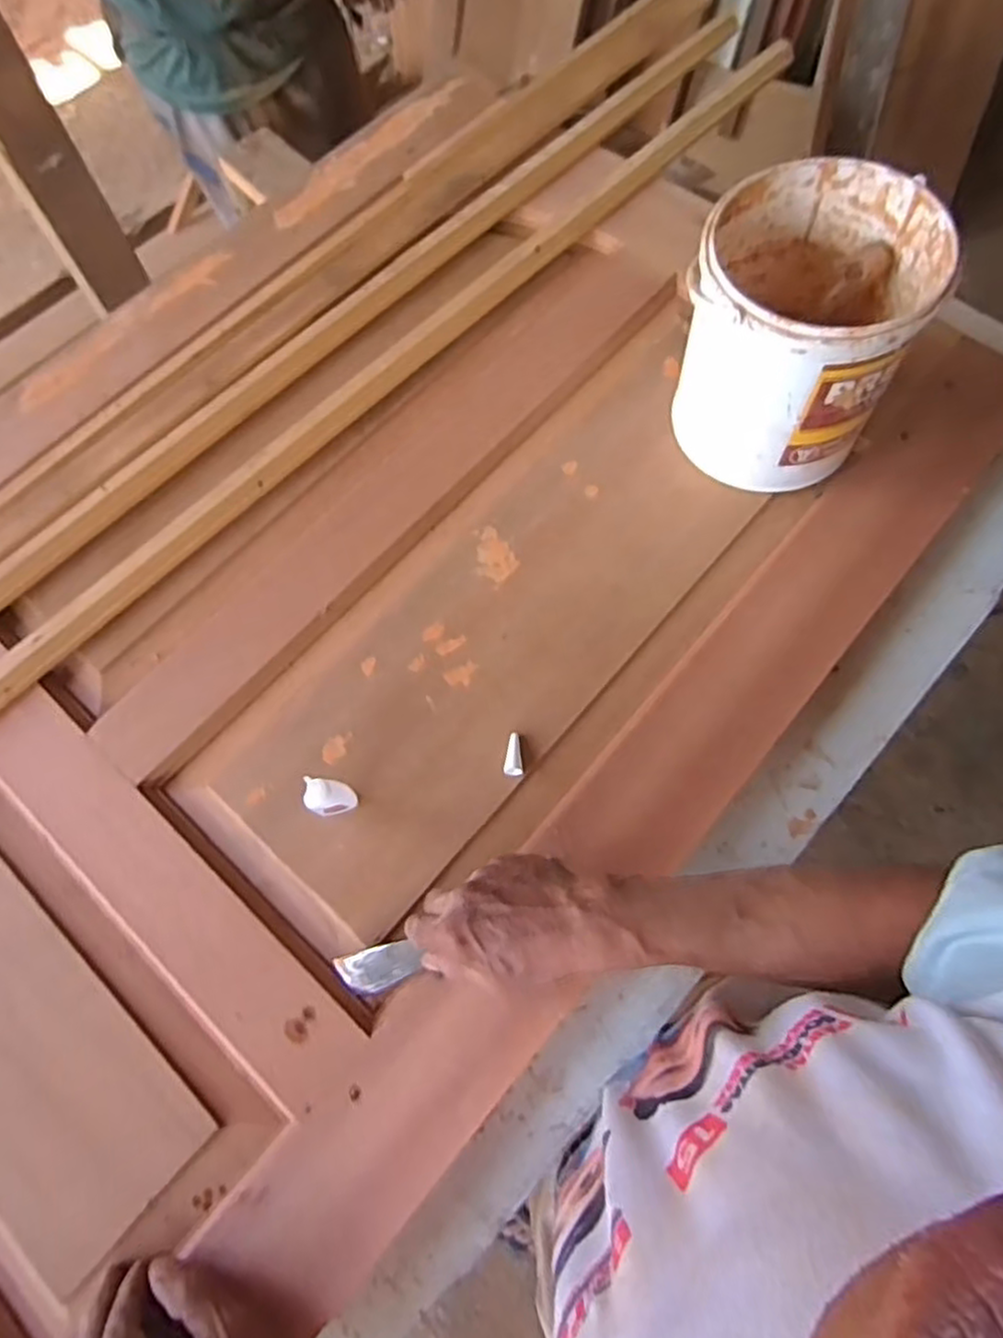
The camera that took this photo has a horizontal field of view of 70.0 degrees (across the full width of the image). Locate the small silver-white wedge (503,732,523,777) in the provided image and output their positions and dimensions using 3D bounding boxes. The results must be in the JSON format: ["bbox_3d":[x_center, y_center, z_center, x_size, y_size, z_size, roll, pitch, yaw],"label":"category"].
[{"bbox_3d":[0.010,0.070,0.593,0.015,0.012,0.039,-1,68,2],"label":"small silver-white wedge"}]

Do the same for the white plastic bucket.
[{"bbox_3d":[0.247,-0.277,0.617,0.172,0.195,0.179,-1,68,2],"label":"white plastic bucket"}]

